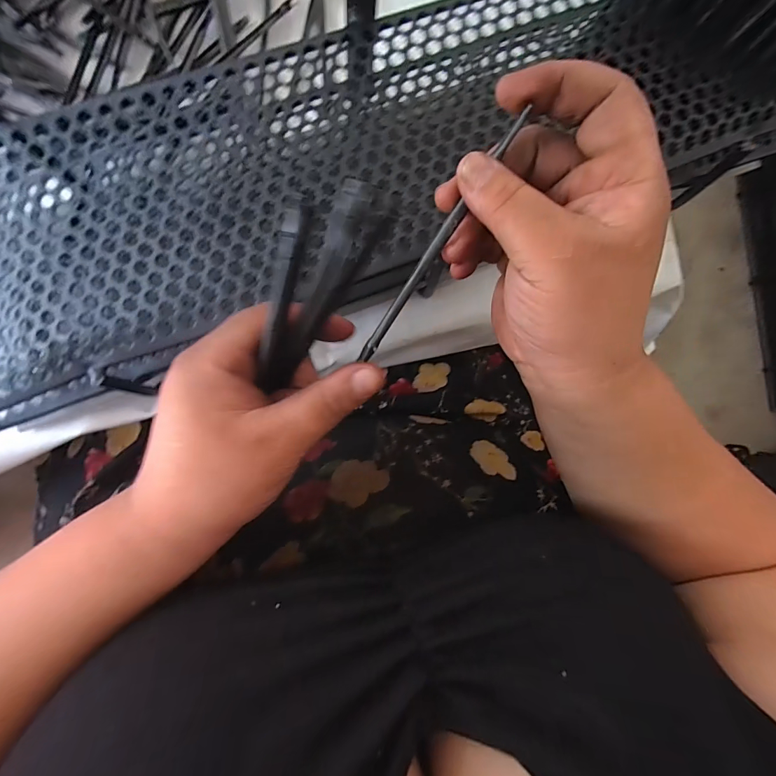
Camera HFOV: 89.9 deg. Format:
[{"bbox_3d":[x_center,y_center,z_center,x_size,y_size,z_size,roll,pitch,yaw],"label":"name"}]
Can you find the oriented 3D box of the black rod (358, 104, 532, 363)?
[{"bbox_3d":[0.021,-0.062,0.179,0.006,0.005,0.122,35,109,1],"label":"black rod"}]

